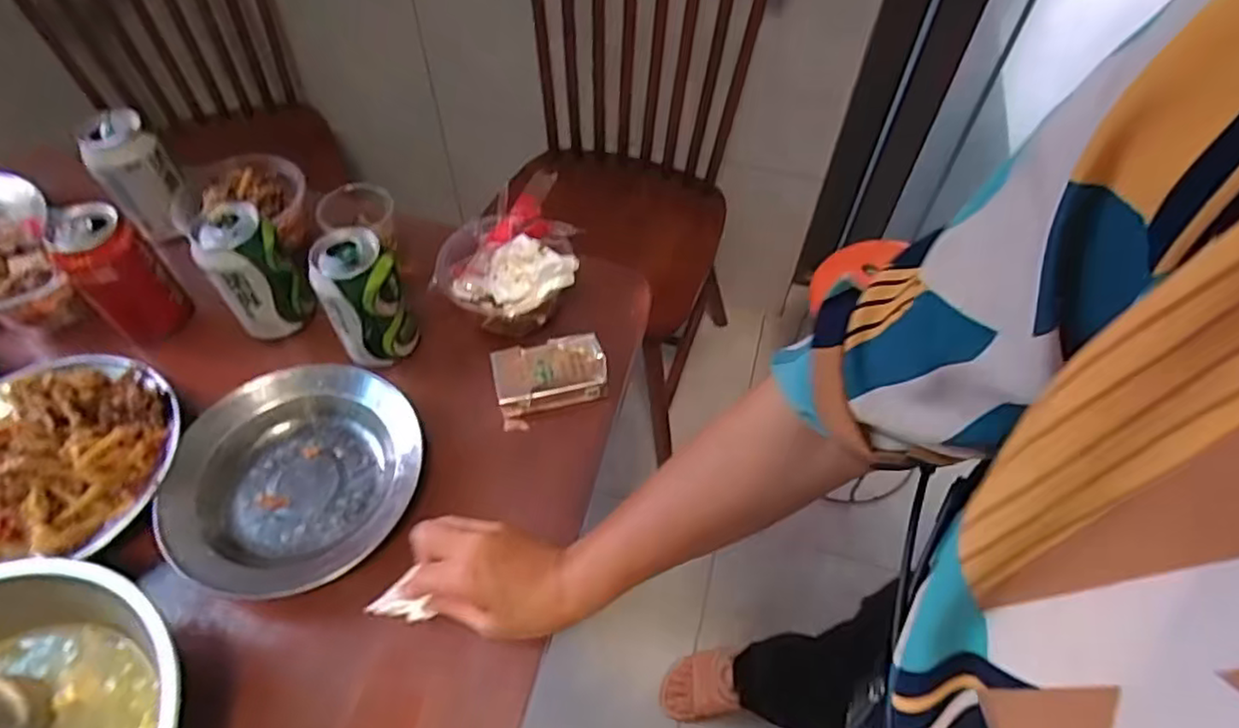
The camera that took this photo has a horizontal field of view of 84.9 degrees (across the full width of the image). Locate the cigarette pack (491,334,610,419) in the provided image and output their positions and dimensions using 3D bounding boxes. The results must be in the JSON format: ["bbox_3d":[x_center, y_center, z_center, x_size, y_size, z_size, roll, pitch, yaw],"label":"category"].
[{"bbox_3d":[-0.060,0.007,0.593,0.095,0.030,0.062,-8,55,-8],"label":"cigarette pack"}]

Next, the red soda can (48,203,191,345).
[{"bbox_3d":[-0.428,-0.071,0.588,0.054,0.126,0.062,38,61,23],"label":"red soda can"}]

